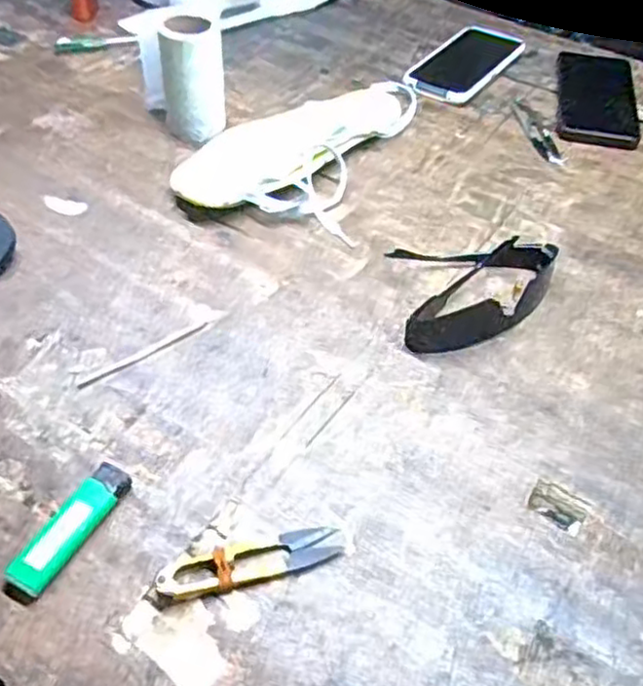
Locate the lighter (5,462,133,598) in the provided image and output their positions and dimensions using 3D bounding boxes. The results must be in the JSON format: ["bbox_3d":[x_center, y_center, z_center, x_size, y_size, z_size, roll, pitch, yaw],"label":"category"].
[{"bbox_3d":[-0.142,0.103,0.392,0.024,0.013,0.082,22,53,16],"label":"lighter"}]

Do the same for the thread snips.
[{"bbox_3d":[-0.037,0.119,0.379,0.102,0.012,0.024,-11,51,-11],"label":"thread snips"}]

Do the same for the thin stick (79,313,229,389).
[{"bbox_3d":[-0.117,0.002,0.485,0.111,0.004,0.009,-30,57,-25],"label":"thin stick"}]

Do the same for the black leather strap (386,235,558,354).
[{"bbox_3d":[0.120,-0.041,0.518,0.130,0.032,0.092,-6,51,-7],"label":"black leather strap"}]

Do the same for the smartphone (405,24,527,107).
[{"bbox_3d":[0.159,-0.309,0.762,0.077,0.010,0.161,32,56,22],"label":"smartphone"}]

